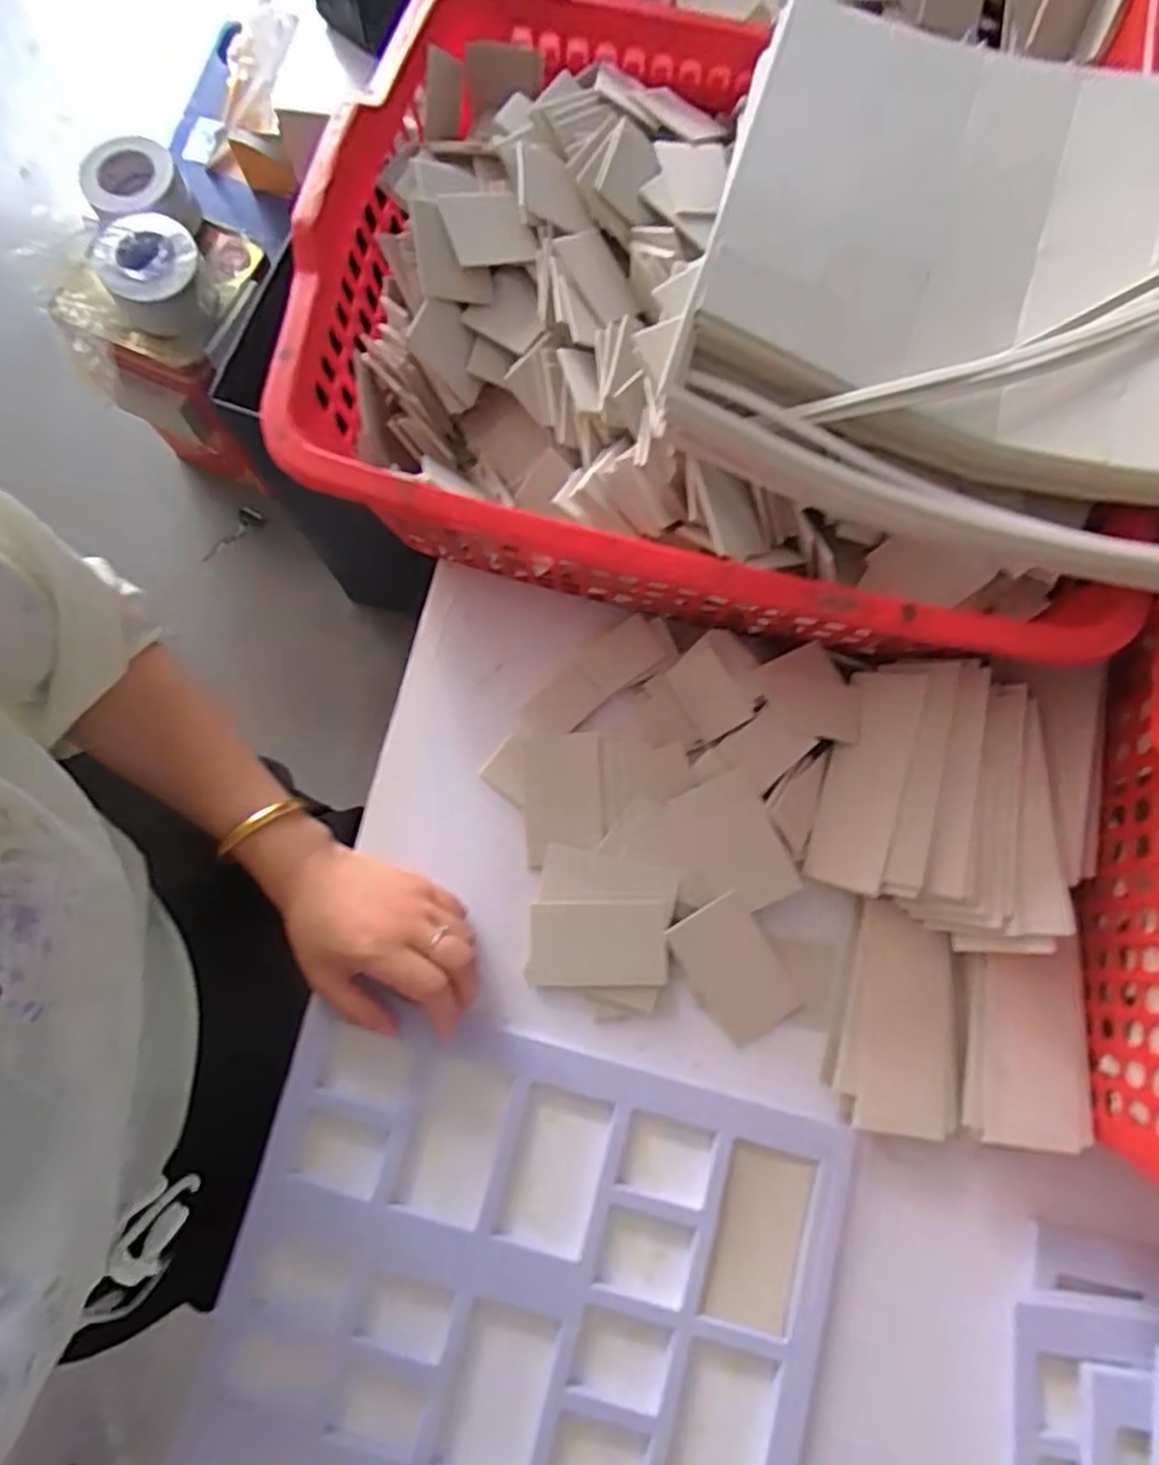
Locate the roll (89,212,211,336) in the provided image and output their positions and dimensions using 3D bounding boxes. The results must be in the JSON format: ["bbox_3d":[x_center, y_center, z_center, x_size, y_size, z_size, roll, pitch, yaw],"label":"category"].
[{"bbox_3d":[-0.590,-0.637,1.035,0.128,0.088,0.128,0,78,1],"label":"roll"}]

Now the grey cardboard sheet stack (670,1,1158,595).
[{"bbox_3d":[0.206,-0.234,0.380,0.279,0.053,0.281,15,78,4],"label":"grey cardboard sheet stack"}]

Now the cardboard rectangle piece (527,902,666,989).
[{"bbox_3d":[0.011,0.139,0.486,0.090,0.004,0.052,-1,85,5],"label":"cardboard rectangle piece"}]

